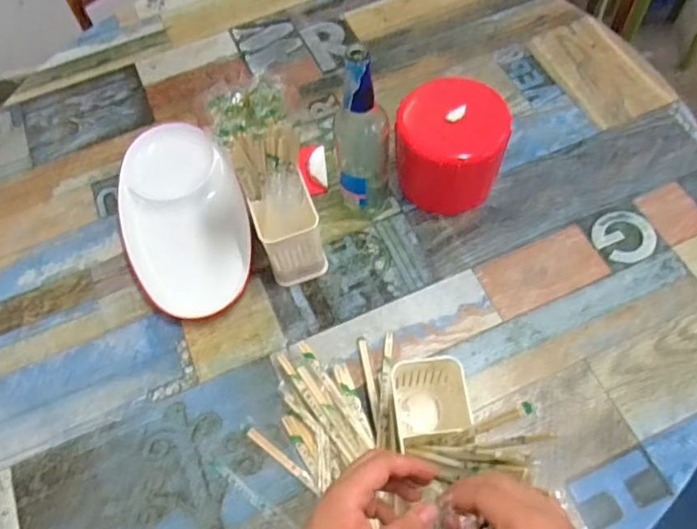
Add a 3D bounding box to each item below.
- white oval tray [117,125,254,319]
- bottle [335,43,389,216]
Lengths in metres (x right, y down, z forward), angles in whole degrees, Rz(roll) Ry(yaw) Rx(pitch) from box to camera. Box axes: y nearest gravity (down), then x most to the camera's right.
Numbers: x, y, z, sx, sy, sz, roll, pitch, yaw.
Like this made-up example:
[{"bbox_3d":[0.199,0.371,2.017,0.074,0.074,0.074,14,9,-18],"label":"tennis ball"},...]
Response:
[{"bbox_3d":[-0.238,-0.076,0.823,0.167,0.029,0.328,-18,64,-6],"label":"white oval tray"},{"bbox_3d":[0.016,-0.156,0.717,0.066,0.268,0.071,-2,63,2],"label":"bottle"}]

